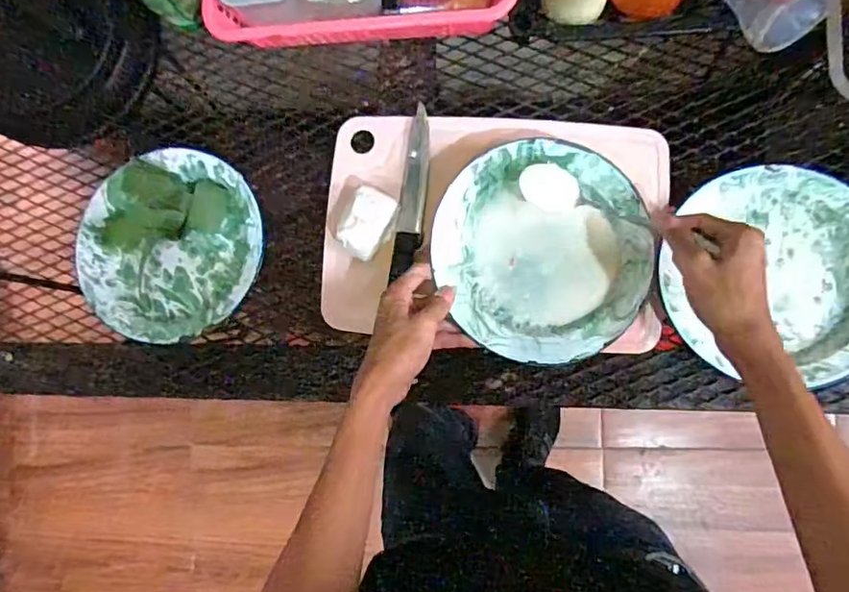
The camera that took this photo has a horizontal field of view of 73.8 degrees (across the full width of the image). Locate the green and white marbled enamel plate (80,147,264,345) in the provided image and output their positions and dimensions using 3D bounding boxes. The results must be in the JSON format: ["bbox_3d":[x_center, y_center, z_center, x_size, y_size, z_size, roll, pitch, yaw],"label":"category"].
[{"bbox_3d":[-0.274,-0.056,0.625,0.199,0.037,0.205,-1,86,7],"label":"green and white marbled enamel plate"}]

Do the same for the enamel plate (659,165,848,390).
[{"bbox_3d":[0.339,-0.024,0.549,0.205,0.040,0.200,-1,86,7],"label":"enamel plate"}]

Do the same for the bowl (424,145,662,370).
[{"bbox_3d":[0.115,-0.044,0.545,0.201,0.055,0.207,-1,86,7],"label":"bowl"}]

